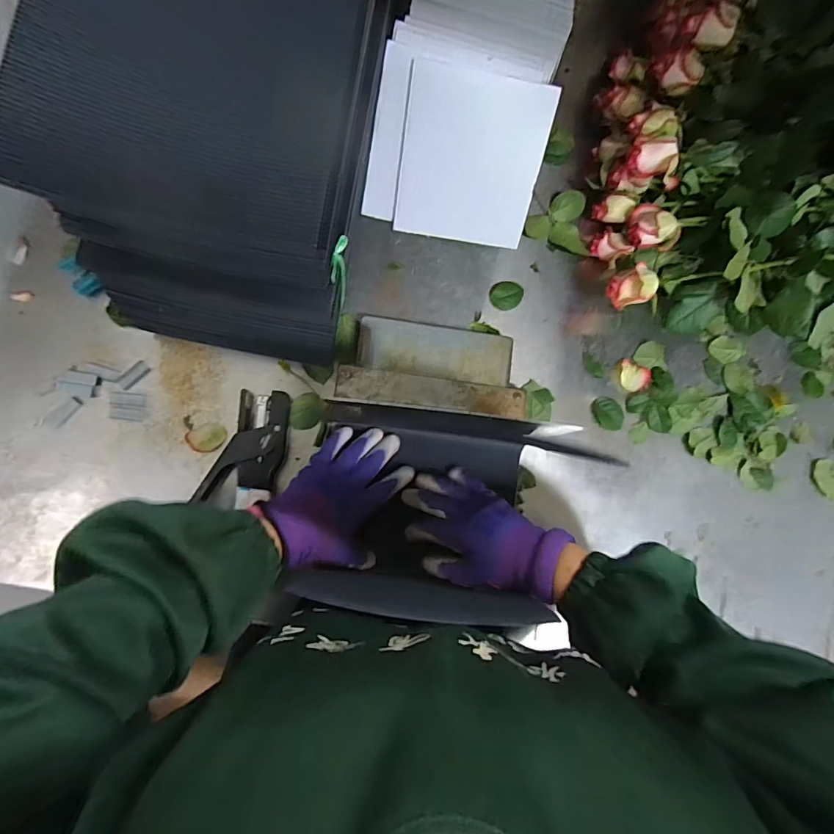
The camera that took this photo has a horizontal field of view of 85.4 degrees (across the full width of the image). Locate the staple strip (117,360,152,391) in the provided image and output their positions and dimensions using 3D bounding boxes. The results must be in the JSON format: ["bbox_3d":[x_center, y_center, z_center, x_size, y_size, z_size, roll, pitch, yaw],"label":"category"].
[{"bbox_3d":[-0.308,-0.046,0.491,0.035,0.004,0.015,-45,93,-8],"label":"staple strip"}]

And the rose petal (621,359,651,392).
[{"bbox_3d":[0.274,-0.050,0.573,0.039,0.007,0.036,0,87,-8],"label":"rose petal"}]

